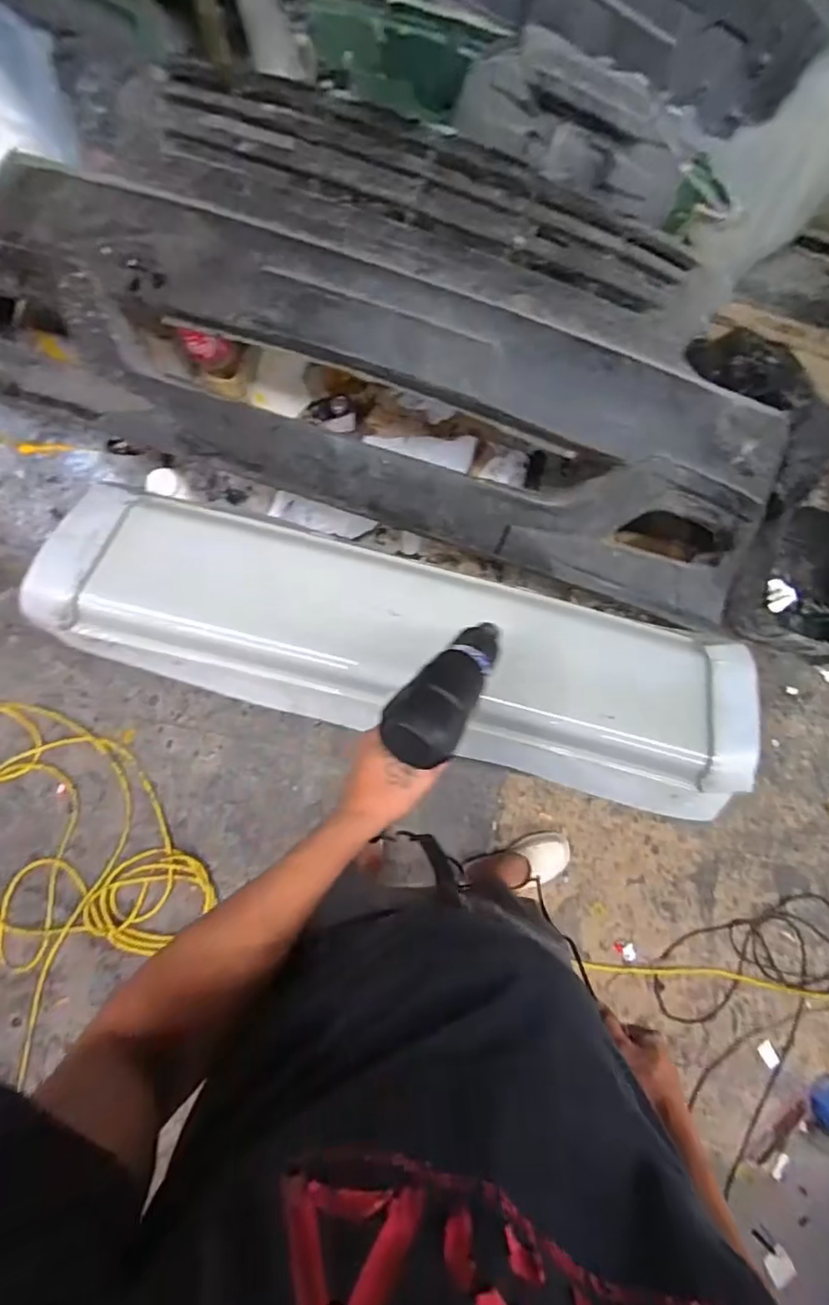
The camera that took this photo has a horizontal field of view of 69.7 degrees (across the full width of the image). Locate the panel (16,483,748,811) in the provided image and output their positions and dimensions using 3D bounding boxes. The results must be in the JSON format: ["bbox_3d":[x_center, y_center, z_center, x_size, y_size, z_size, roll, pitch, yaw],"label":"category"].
[{"bbox_3d":[0.001,0.000,0.877,0.984,0.174,0.260,16,80,-2],"label":"panel"}]

